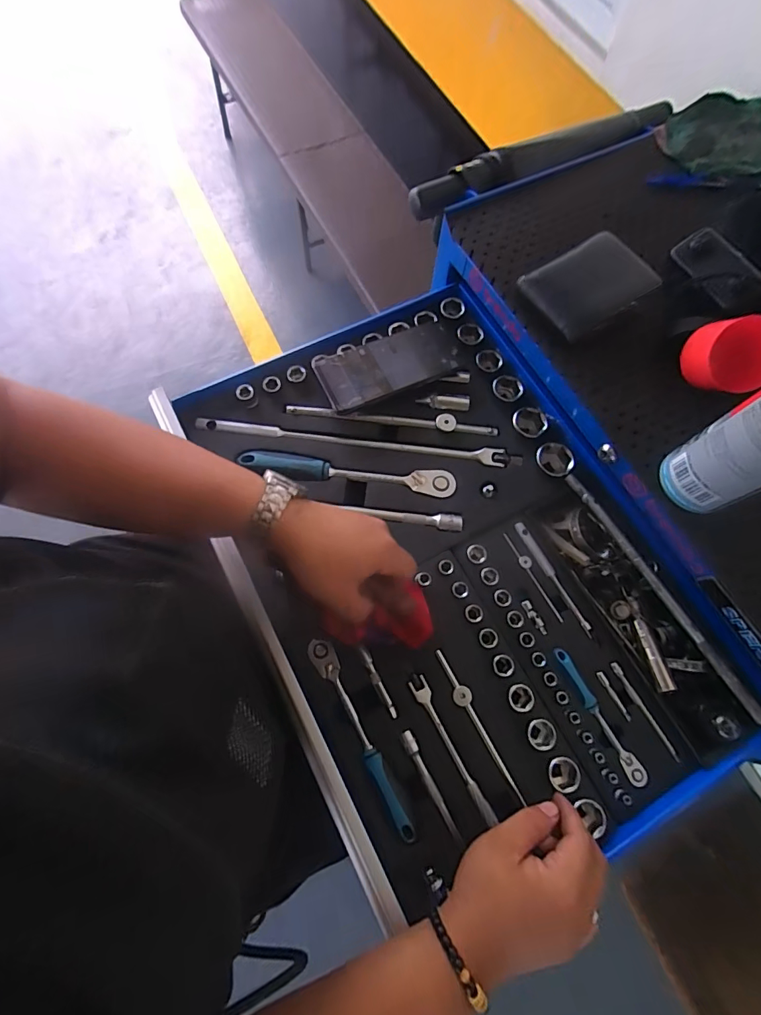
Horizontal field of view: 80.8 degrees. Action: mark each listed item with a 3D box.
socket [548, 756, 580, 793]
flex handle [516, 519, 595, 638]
[{"bbox_3d":[0.162,0.238,0.402,0.027,0.024,0.027,1,71,-2],"label":"socket"},{"bbox_3d":[0.180,0.074,0.467,0.011,0.005,0.130,-26,74,-11],"label":"flex handle"}]

